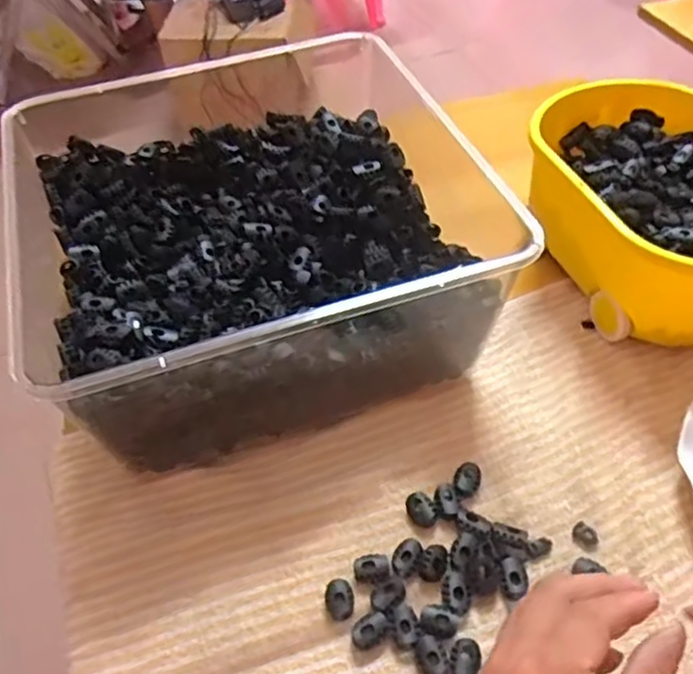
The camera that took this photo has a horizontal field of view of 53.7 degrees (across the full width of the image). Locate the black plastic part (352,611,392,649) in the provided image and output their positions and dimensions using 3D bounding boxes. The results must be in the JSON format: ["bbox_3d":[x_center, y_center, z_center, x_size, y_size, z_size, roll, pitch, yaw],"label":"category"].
[{"bbox_3d":[0.014,0.168,0.392,0.022,0.009,0.015,-25,53,-18],"label":"black plastic part"}]

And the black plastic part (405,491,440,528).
[{"bbox_3d":[0.048,0.110,0.436,0.015,0.008,0.022,-33,56,-23],"label":"black plastic part"}]

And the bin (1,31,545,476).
[{"bbox_3d":[-0.066,-0.067,0.488,0.291,0.116,0.272,-16,51,-12],"label":"bin"}]

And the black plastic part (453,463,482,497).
[{"bbox_3d":[0.080,0.094,0.451,0.017,0.005,0.024,11,51,11],"label":"black plastic part"}]

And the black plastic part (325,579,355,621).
[{"bbox_3d":[-0.004,0.156,0.406,0.017,0.008,0.023,-13,50,-9],"label":"black plastic part"}]

